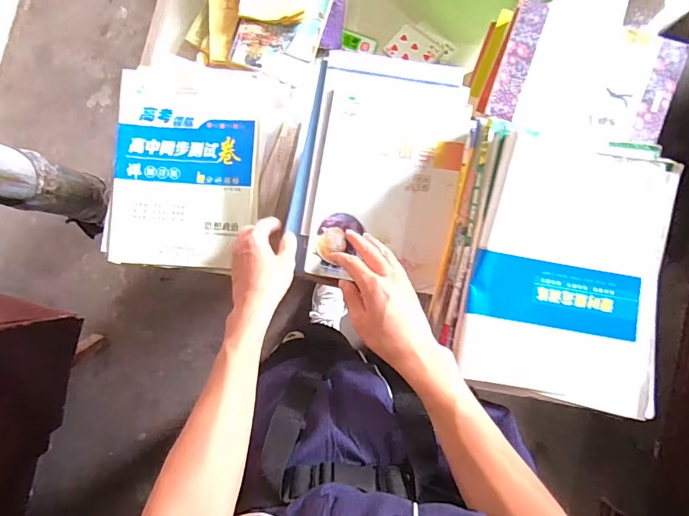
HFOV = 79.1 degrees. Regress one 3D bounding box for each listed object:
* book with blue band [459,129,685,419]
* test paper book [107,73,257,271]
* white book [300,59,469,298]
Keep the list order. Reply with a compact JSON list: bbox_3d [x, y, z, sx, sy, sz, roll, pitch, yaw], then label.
[{"bbox_3d":[0.257,0.014,0.476,0.207,0.034,0.292,12,91,3],"label":"book with blue band"},{"bbox_3d":[-0.236,-0.132,0.622,0.206,0.024,0.285,3,90,3],"label":"test paper book"},{"bbox_3d":[0.054,-0.120,0.556,0.192,0.023,0.299,9,91,3],"label":"white book"}]

